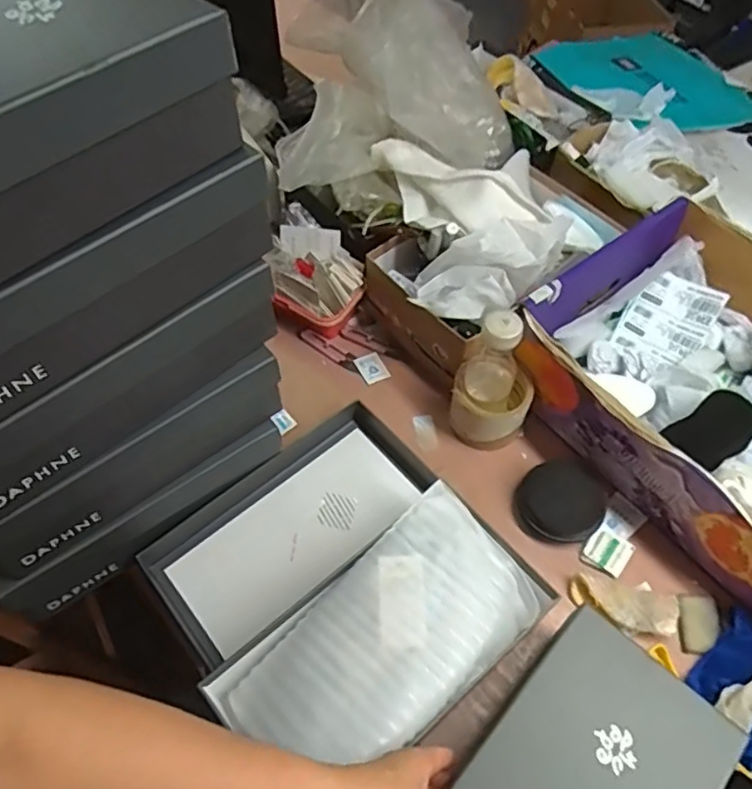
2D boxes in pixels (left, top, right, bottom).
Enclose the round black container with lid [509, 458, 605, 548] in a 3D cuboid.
[{"bbox_3d":[0.208,0.120,0.700,0.102,0.020,0.088,-27,61,-16],"label":"round black container with lid"}]

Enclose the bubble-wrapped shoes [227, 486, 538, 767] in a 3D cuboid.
[{"bbox_3d":[0.012,0.227,0.569,0.268,0.074,0.142,-37,64,-21],"label":"bubble-wrapped shoes"}]

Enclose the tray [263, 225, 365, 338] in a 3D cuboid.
[{"bbox_3d":[-0.079,-0.147,0.828,0.124,0.094,0.101,18,59,11],"label":"tray"}]

